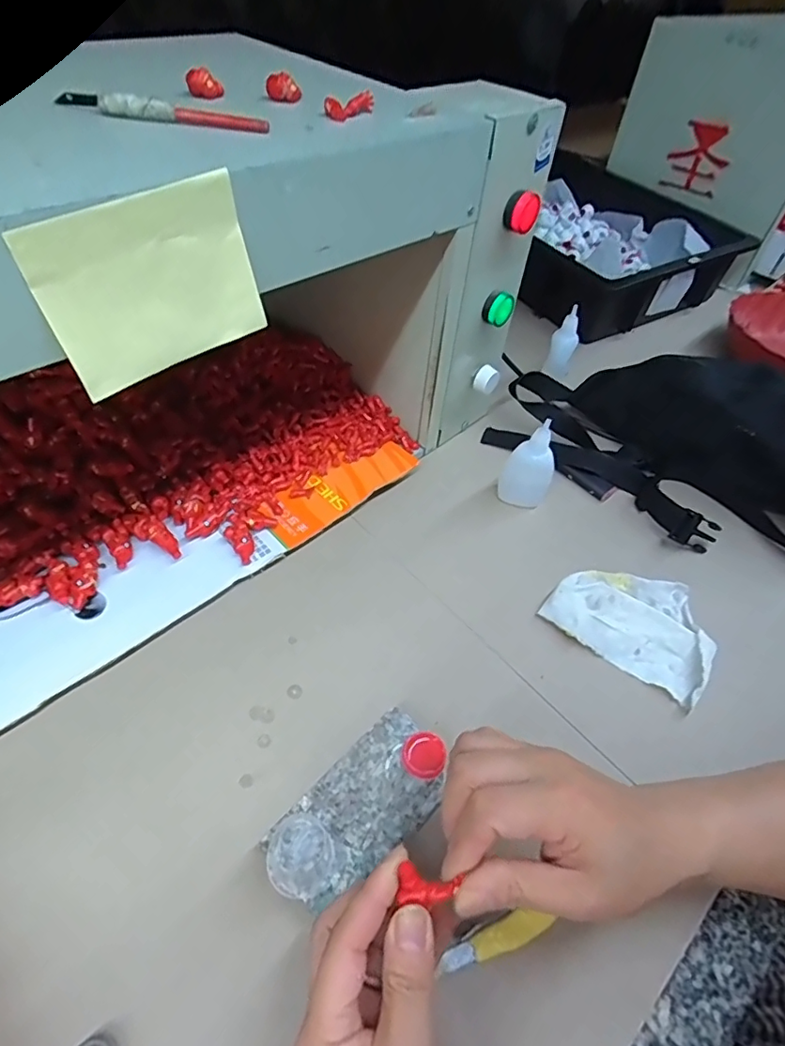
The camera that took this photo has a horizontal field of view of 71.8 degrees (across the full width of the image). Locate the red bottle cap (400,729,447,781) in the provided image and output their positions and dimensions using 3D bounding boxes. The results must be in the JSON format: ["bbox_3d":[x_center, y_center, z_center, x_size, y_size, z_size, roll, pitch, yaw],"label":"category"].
[{"bbox_3d":[0.020,0.144,0.336,0.028,0.008,0.027,3,49,-4],"label":"red bottle cap"}]

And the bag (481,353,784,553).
[{"bbox_3d":[0.296,-0.076,0.527,0.364,0.115,0.167,32,53,20],"label":"bag"}]

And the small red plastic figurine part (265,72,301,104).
[{"bbox_3d":[-0.067,-0.268,0.333,0.021,0.013,0.011,-3,50,-9],"label":"small red plastic figurine part"}]

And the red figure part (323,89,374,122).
[{"bbox_3d":[-0.026,-0.252,0.326,0.016,0.010,0.037,29,52,18],"label":"red figure part"}]

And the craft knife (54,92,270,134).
[{"bbox_3d":[-0.125,-0.219,0.288,0.117,0.010,0.009,11,49,3],"label":"craft knife"}]

